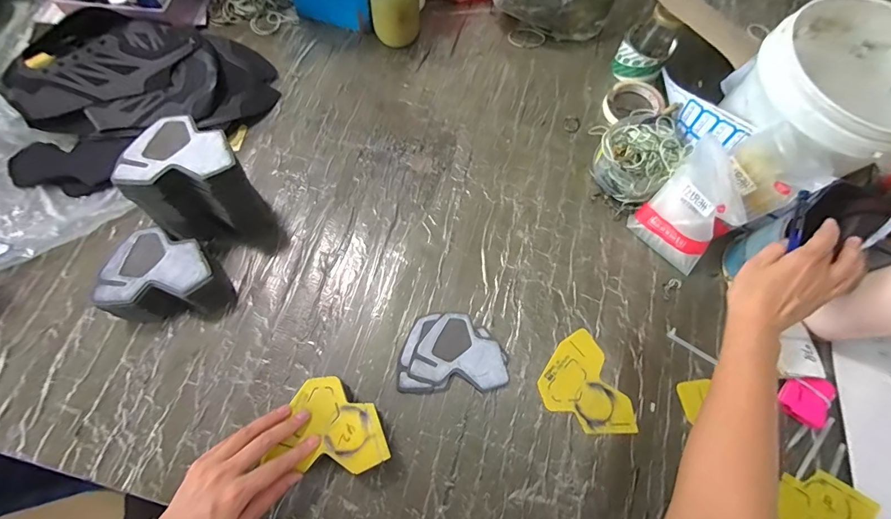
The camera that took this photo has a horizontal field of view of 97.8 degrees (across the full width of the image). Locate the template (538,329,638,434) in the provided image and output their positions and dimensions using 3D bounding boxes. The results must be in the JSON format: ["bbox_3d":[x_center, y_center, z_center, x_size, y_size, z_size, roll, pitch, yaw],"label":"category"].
[{"bbox_3d":[0.175,0.169,0.500,0.098,0.004,0.130,-24,72,-10],"label":"template"}]

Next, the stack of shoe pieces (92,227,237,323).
[{"bbox_3d":[-0.339,0.030,0.487,0.124,0.071,0.109,12,70,1],"label":"stack of shoe pieces"}]

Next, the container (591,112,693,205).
[{"bbox_3d":[0.285,-0.154,0.580,0.108,0.072,0.133,42,73,11],"label":"container"}]

